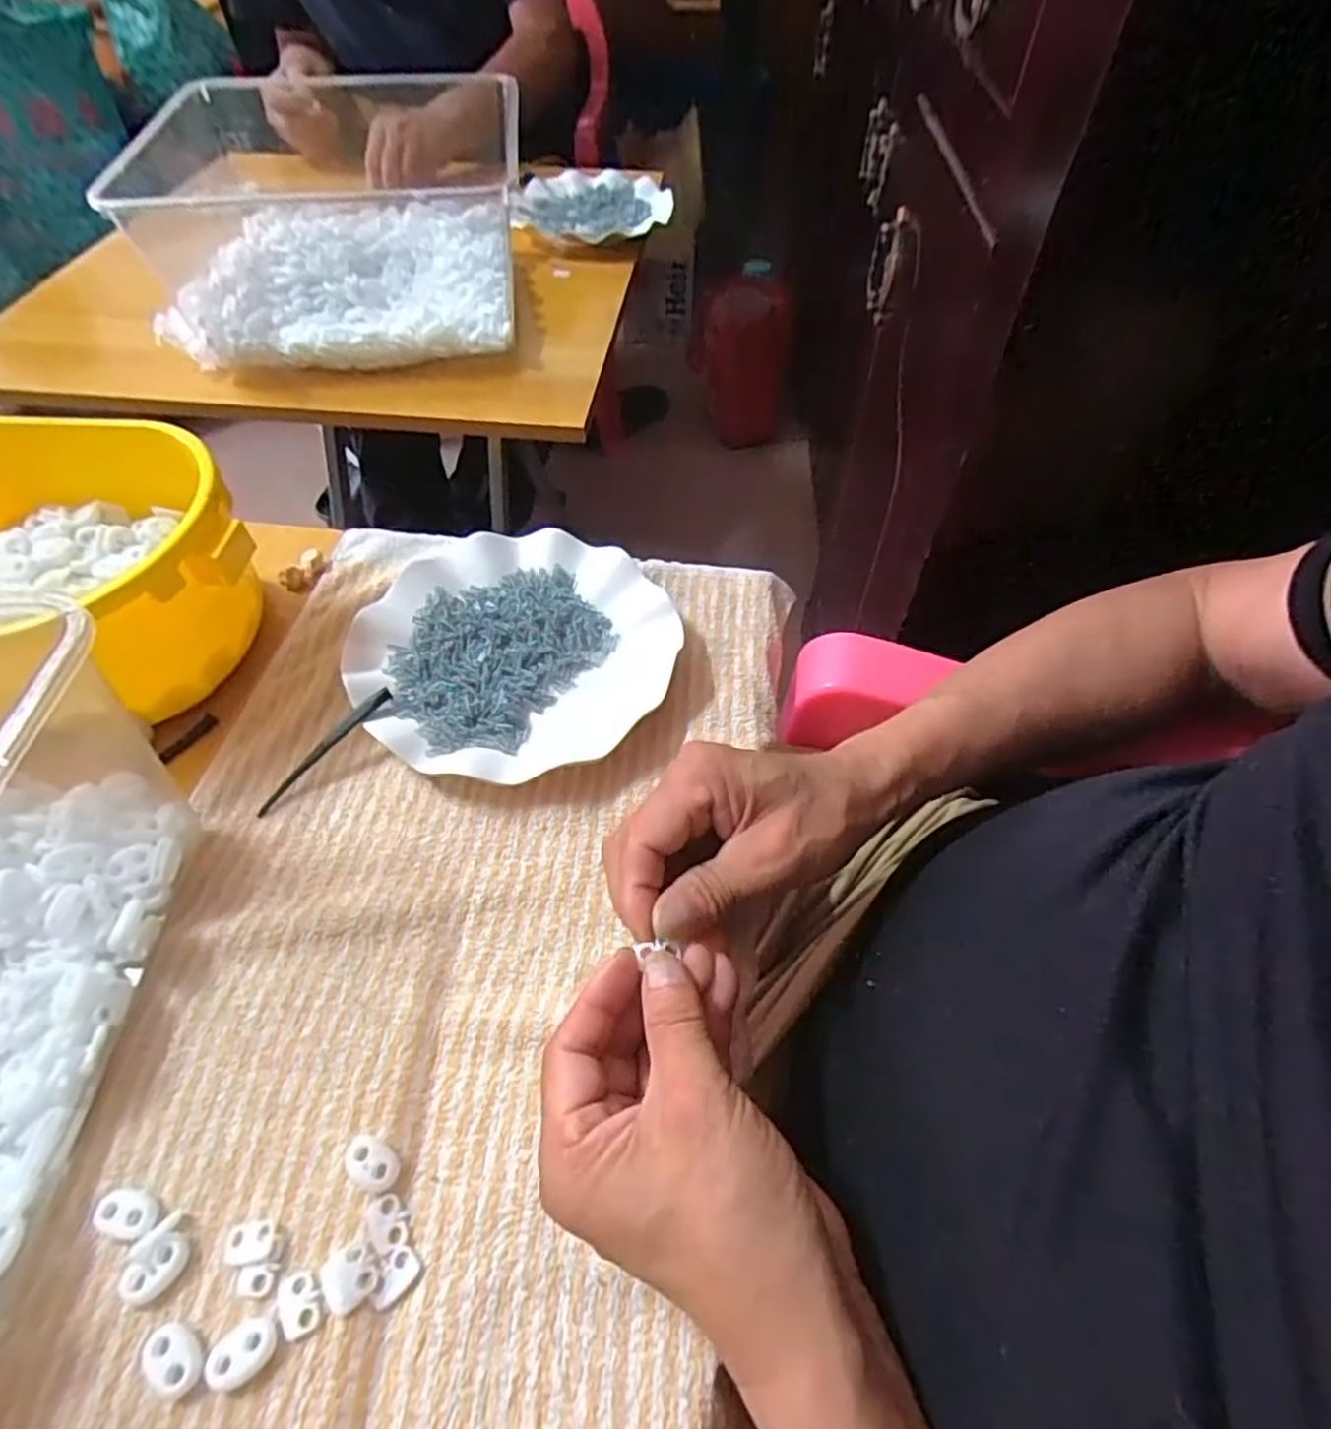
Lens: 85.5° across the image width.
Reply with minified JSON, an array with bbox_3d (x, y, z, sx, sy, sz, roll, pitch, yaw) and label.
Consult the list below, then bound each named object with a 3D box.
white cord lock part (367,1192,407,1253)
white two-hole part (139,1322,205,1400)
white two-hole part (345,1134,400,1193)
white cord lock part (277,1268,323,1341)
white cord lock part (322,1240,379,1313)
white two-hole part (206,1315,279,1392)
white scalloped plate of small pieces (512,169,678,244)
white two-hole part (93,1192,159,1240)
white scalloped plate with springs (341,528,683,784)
[{"bbox_3d":[-0.105,0.191,0.271,0.012,0.004,0.019,-25,57,-17],"label":"white cord lock part"},{"bbox_3d":[-0.169,0.221,0.246,0.022,0.007,0.017,33,60,22],"label":"white two-hole part"},{"bbox_3d":[-0.115,0.175,0.281,0.022,0.005,0.015,27,58,18],"label":"white two-hole part"},{"bbox_3d":[-0.131,0.210,0.256,0.013,0.004,0.020,-27,58,-18],"label":"white cord lock part"},{"bbox_3d":[-0.115,0.204,0.261,0.019,0.006,0.019,-31,60,-21],"label":"white cord lock part"},{"bbox_3d":[-0.146,0.220,0.249,0.022,0.004,0.016,-31,60,-21],"label":"white two-hole part"},{"bbox_3d":[-0.092,-0.589,0.835,0.156,0.031,0.173,36,61,23],"label":"white scalloped plate of small pieces"},{"bbox_3d":[-0.203,0.188,0.271,0.021,0.006,0.013,13,55,10],"label":"white two-hole part"},{"bbox_3d":[-0.089,-0.037,0.426,0.180,0.035,0.176,3,53,-4],"label":"white scalloped plate with springs"}]

